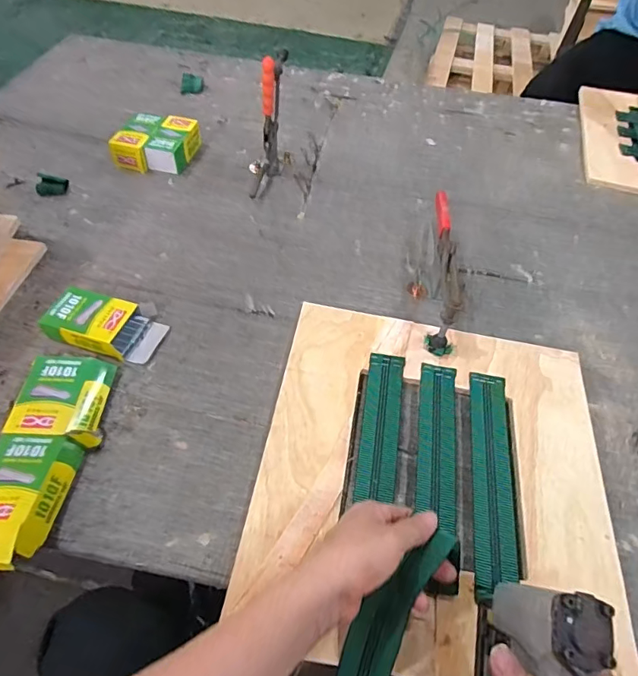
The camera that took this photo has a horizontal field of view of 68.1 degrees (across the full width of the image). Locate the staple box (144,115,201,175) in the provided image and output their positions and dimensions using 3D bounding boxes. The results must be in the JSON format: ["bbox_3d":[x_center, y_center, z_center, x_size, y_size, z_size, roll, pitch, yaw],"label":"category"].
[{"bbox_3d":[-0.286,-0.383,0.935,0.067,0.051,0.133,13,53,5],"label":"staple box"}]

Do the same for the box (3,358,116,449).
[{"bbox_3d":[-0.320,0.075,0.596,0.101,0.028,0.123,2,53,-3],"label":"box"}]

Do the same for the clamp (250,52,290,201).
[{"bbox_3d":[-0.095,-0.402,0.871,0.066,0.207,0.179,0,53,-4],"label":"clamp"}]

